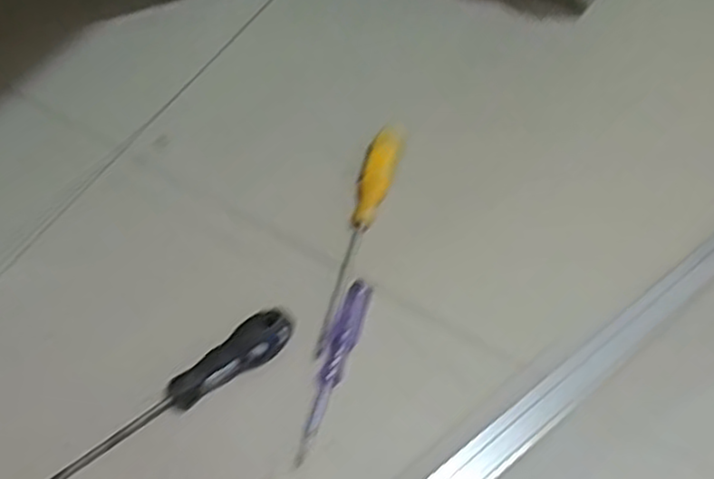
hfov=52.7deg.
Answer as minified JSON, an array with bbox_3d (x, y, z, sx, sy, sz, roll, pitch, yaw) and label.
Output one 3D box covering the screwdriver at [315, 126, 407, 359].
[{"bbox_3d":[-0.001,-0.006,0.605,0.028,0.034,0.209,15,60,8],"label":"screwdriver"}]

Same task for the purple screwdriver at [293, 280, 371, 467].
[{"bbox_3d":[-0.018,0.101,0.557,0.021,0.019,0.148,16,60,8],"label":"purple screwdriver"}]

